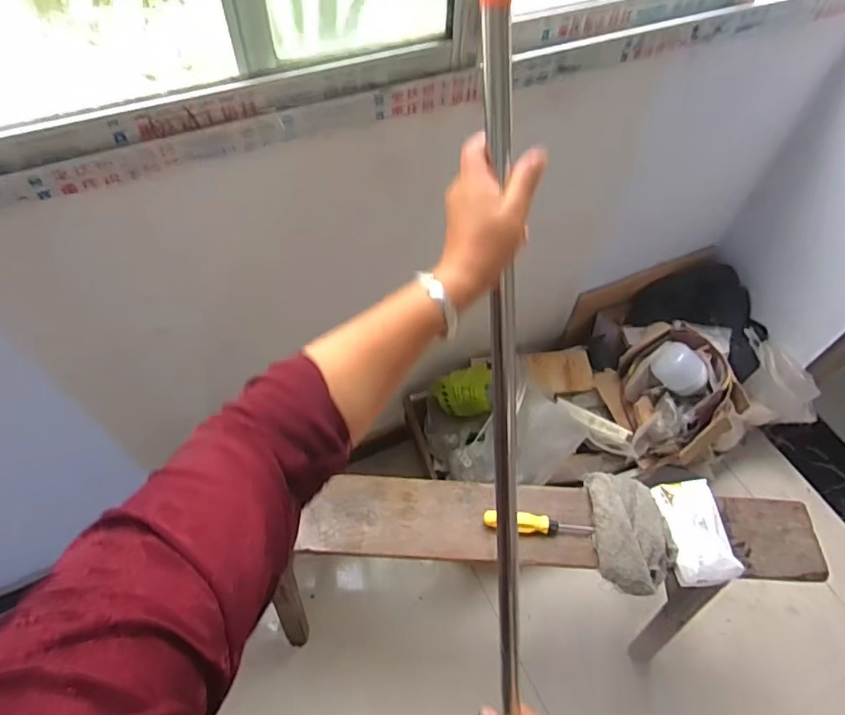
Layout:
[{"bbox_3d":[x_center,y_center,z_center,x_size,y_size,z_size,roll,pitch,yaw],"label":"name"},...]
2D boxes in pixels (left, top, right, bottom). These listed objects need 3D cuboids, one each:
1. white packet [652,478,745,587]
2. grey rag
[{"bbox_3d":[0.422,0.260,0.838,0.076,0.058,0.151,-4,56,-6],"label":"white packet"},{"bbox_3d":[0.335,0.276,0.896,0.108,0.075,0.209,-1,56,-4],"label":"grey rag"}]

